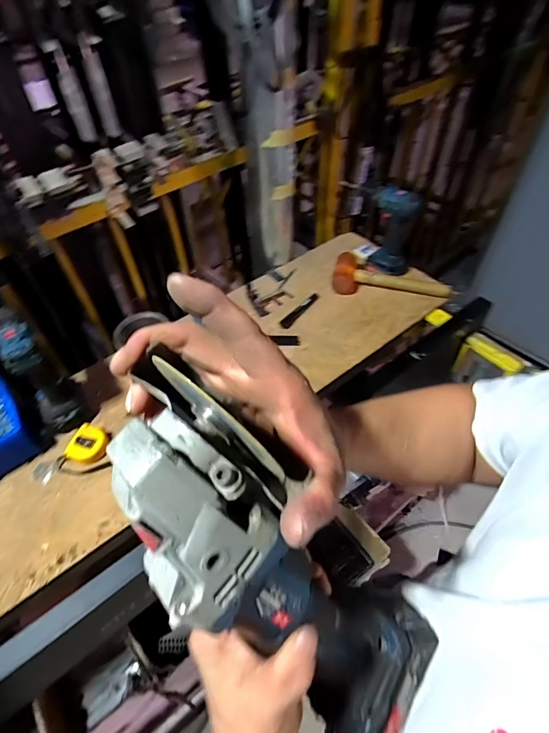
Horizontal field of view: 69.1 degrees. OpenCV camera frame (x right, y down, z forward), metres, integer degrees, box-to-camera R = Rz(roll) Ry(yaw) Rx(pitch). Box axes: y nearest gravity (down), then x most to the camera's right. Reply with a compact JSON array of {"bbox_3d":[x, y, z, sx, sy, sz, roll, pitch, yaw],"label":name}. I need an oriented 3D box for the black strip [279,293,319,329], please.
[{"bbox_3d":[0.062,-0.138,0.957,0.027,0.014,0.139,31,57,25],"label":"black strip"}]

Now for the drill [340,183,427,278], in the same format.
[{"bbox_3d":[0.261,-0.351,0.987,0.075,0.205,0.203,-31,55,-22],"label":"drill"}]

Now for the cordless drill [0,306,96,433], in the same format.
[{"bbox_3d":[-0.426,0.012,0.725,0.076,0.223,0.143,-35,57,-25],"label":"cordless drill"}]

